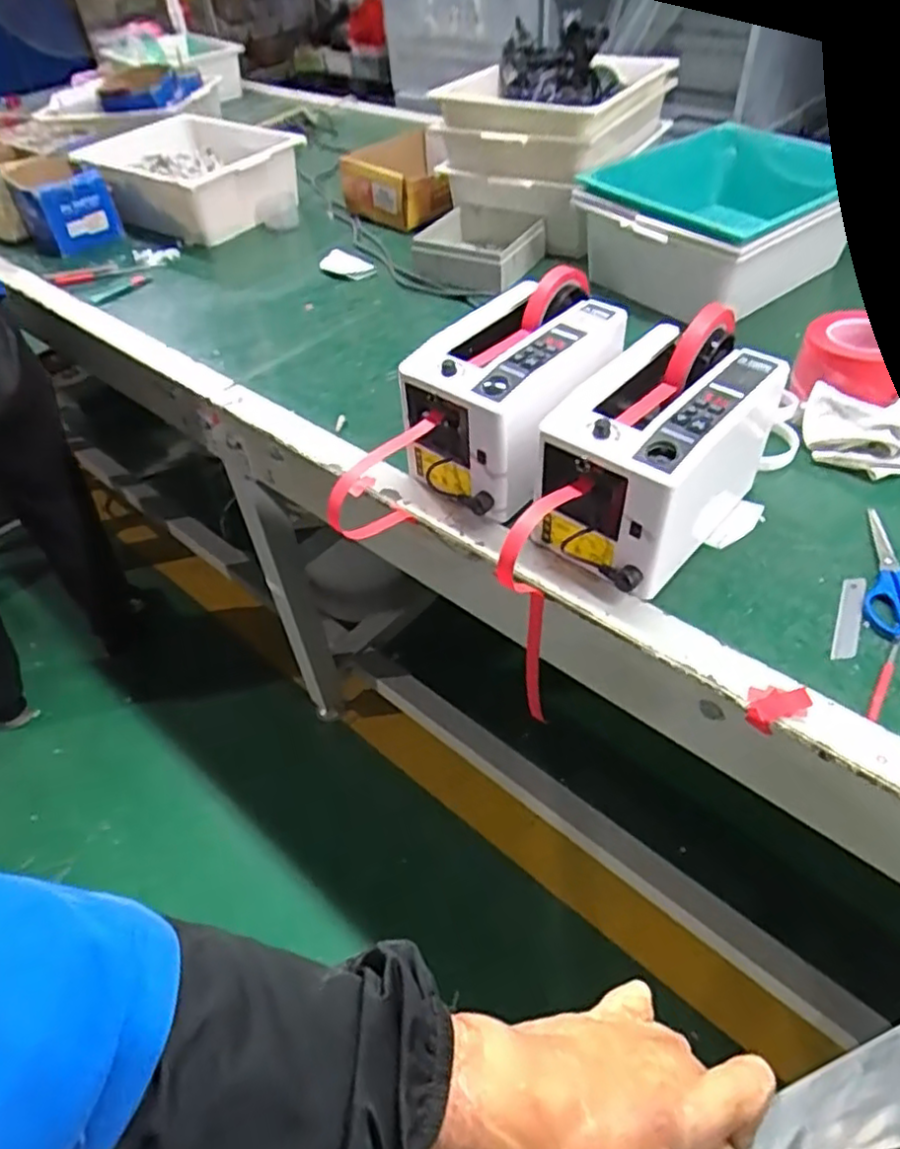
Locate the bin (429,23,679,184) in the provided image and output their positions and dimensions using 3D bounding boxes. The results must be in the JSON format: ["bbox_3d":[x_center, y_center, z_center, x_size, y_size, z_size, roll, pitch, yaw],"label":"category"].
[{"bbox_3d":[0.169,-0.781,1.183,0.308,0.118,0.328,22,53,24],"label":"bin"}]

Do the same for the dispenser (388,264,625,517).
[{"bbox_3d":[0.072,-0.186,0.730,0.166,0.154,0.236,23,53,24],"label":"dispenser"}]

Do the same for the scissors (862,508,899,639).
[{"bbox_3d":[0.412,-0.006,0.639,0.061,0.006,0.164,11,49,15],"label":"scissors"}]

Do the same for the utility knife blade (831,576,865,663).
[{"bbox_3d":[0.350,0.038,0.609,0.018,0.004,0.101,22,52,16],"label":"utility knife blade"}]

